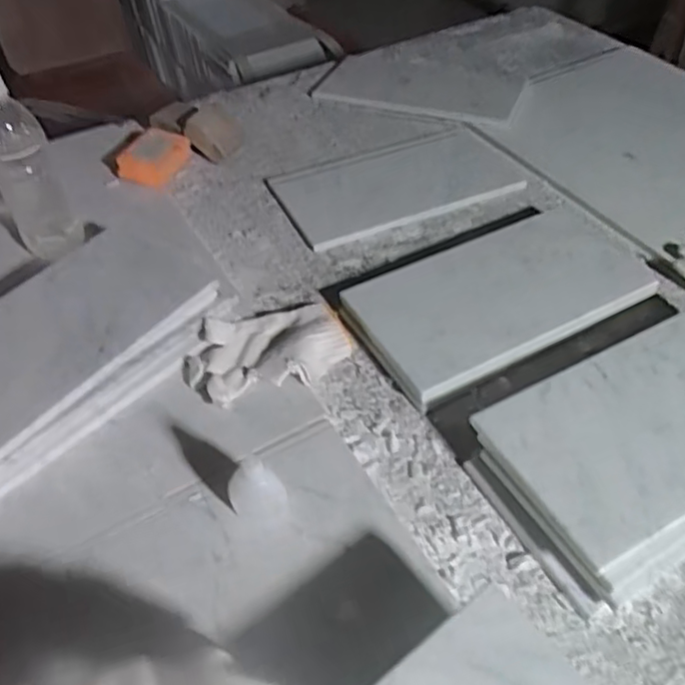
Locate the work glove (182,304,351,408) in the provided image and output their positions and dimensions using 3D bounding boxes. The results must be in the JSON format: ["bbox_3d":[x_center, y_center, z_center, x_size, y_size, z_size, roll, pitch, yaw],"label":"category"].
[{"bbox_3d":[-0.074,0.009,0.628,0.158,0.035,0.095,-20,50,-16],"label":"work glove"}]

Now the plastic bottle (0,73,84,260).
[{"bbox_3d":[-0.336,-0.181,0.670,0.065,0.203,0.055,-24,51,-19],"label":"plastic bottle"}]

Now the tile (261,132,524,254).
[{"bbox_3d":[0.067,-0.215,0.838,0.300,0.012,0.168,-19,50,-15],"label":"tile"}]

